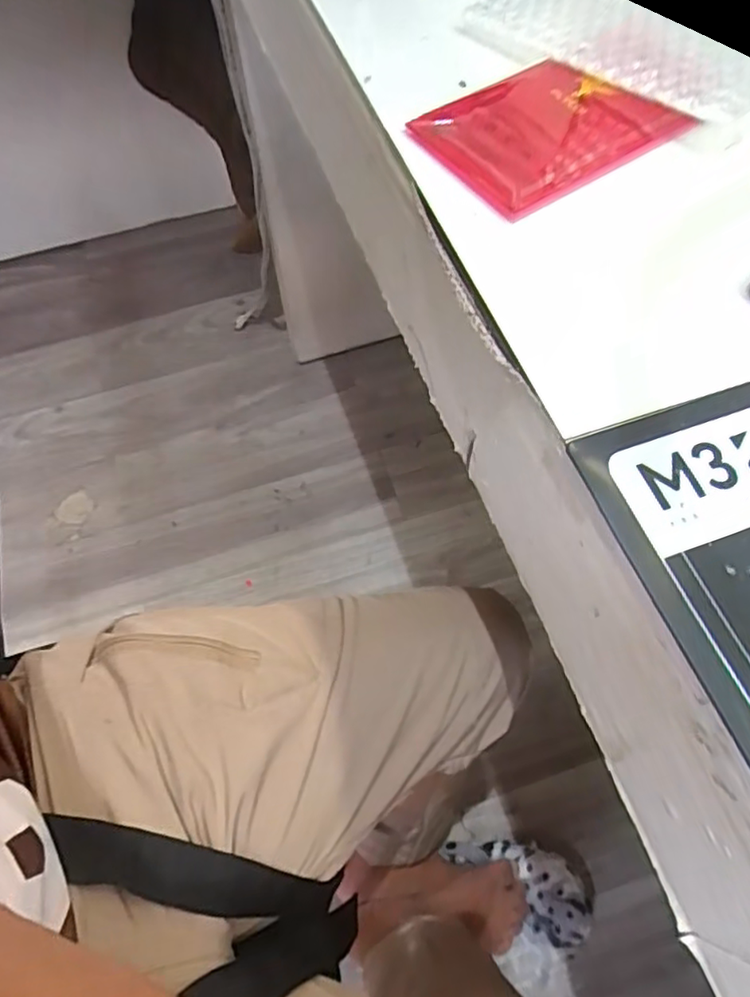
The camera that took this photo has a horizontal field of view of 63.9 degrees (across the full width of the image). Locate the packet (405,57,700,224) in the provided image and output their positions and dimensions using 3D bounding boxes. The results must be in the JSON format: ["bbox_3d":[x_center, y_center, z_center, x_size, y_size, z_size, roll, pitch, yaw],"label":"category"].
[{"bbox_3d":[0.084,-0.190,0.306,0.125,0.010,0.084,-31,69,-14],"label":"packet"}]

